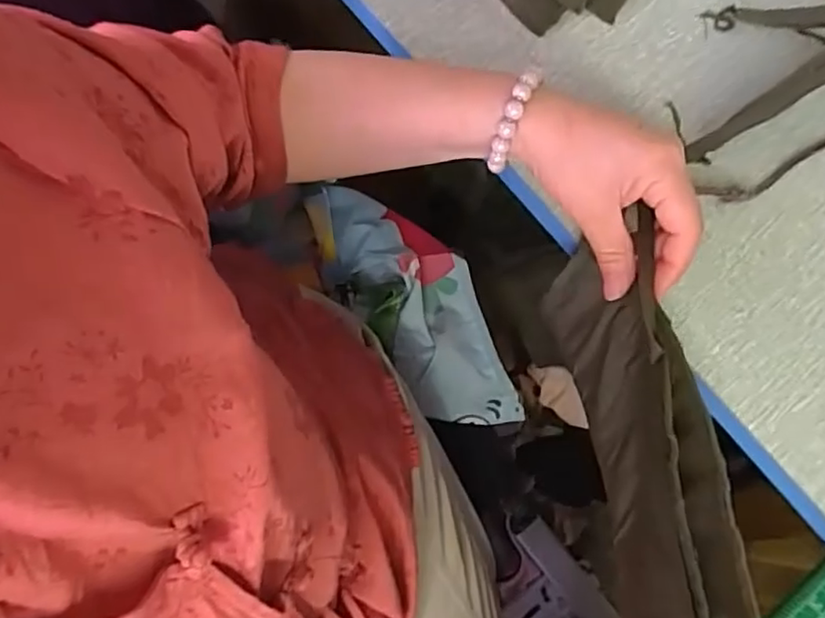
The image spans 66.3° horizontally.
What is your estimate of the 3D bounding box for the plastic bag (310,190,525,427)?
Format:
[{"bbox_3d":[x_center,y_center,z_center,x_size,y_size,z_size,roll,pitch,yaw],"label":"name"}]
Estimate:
[{"bbox_3d":[0.010,-0.001,0.648,0.128,0.070,0.306,-41,106,-8],"label":"plastic bag"}]

